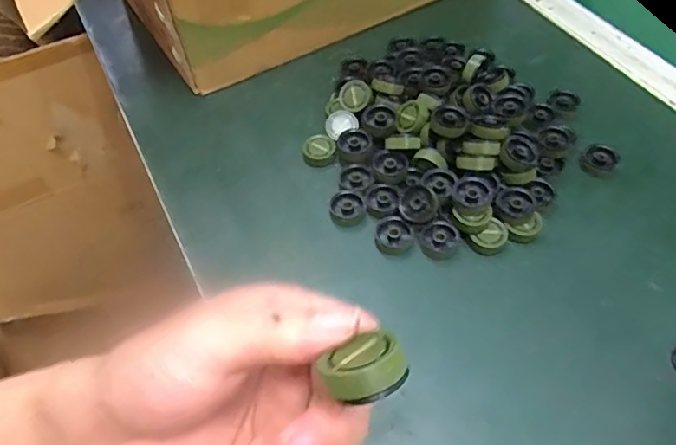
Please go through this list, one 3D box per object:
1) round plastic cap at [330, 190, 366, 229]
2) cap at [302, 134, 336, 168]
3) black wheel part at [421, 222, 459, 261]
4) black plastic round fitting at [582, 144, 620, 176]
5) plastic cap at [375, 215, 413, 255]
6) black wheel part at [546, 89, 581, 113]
[{"bbox_3d":[0.007,-0.010,0.382,0.024,0.007,0.028,-6,54,-2],"label":"round plastic cap"},{"bbox_3d":[-0.015,-0.056,0.415,0.025,0.012,0.028,-6,54,-2],"label":"cap"},{"bbox_3d":[0.069,0.012,0.360,0.024,0.012,0.023,-1,54,2],"label":"black wheel part"},{"bbox_3d":[0.195,-0.047,0.394,0.023,0.013,0.019,27,59,21],"label":"black plastic round fitting"},{"bbox_3d":[0.039,0.009,0.364,0.024,0.010,0.026,-1,54,2],"label":"plastic cap"},{"bbox_3d":[0.183,-0.099,0.431,0.024,0.007,0.024,-1,54,2],"label":"black wheel part"}]

